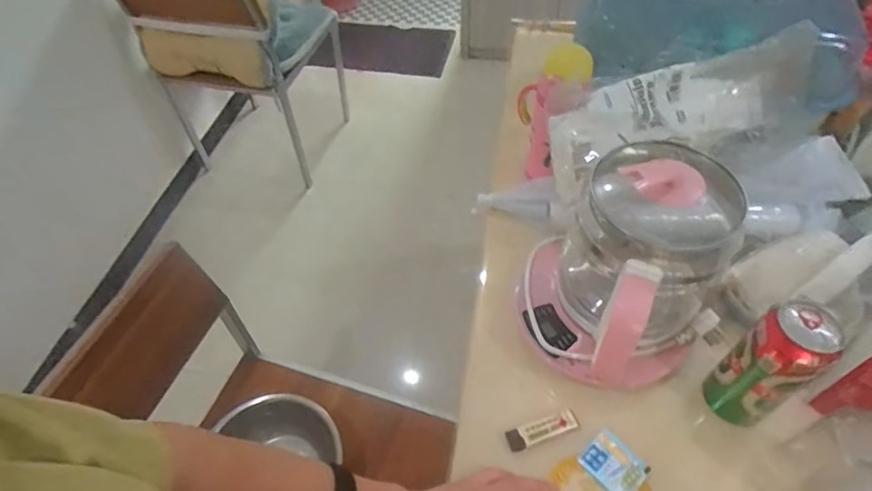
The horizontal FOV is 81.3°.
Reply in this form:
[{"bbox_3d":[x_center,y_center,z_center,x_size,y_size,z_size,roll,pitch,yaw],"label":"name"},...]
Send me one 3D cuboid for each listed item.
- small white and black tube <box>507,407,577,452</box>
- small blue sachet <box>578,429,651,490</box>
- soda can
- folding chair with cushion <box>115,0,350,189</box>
[{"bbox_3d":[0.115,0.197,0.546,0.079,0.010,0.025,-17,54,-11],"label":"small white and black tube"},{"bbox_3d":[0.184,0.227,0.525,0.048,0.008,0.057,-36,59,-23],"label":"small blue sachet"},{"bbox_3d":[0.321,0.125,0.500,0.058,0.172,0.060,-1,52,1],"label":"soda can"},{"bbox_3d":[-0.630,-0.693,1.730,0.486,0.677,0.630,6,53,6],"label":"folding chair with cushion"}]

